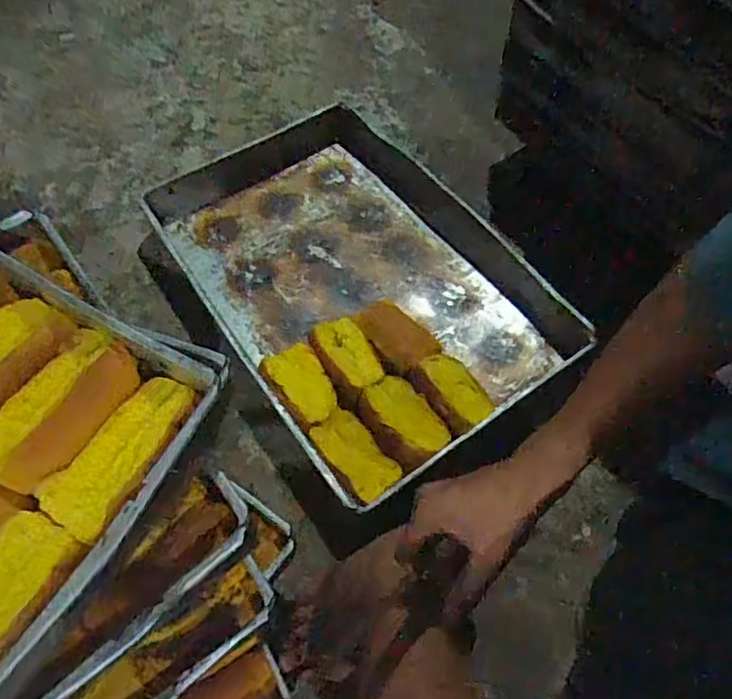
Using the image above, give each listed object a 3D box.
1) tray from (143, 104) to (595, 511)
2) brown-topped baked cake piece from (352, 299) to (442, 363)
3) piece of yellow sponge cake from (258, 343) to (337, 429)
[{"bbox_3d":[-0.022,-0.140,0.877,0.457,0.074,0.674,-31,65,-16],"label":"tray"},{"bbox_3d":[0.042,-0.024,0.833,0.083,0.035,0.126,-34,66,-17],"label":"brown-topped baked cake piece"},{"bbox_3d":[-0.090,0.048,0.781,0.073,0.039,0.131,-29,64,-15],"label":"piece of yellow sponge cake"}]

